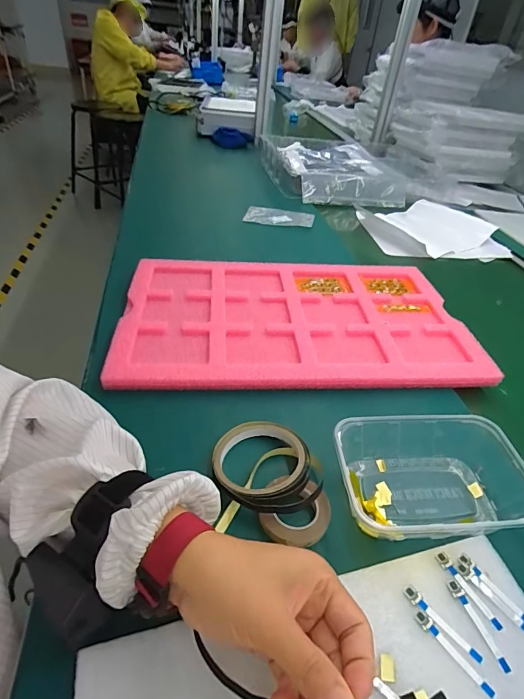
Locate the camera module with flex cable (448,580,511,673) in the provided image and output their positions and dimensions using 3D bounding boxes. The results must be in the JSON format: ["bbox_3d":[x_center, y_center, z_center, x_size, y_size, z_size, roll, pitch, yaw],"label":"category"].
[{"bbox_3d":[0.159,0.202,0.294,0.010,0.004,0.060,-7,39,-16],"label":"camera module with flex cable"}]

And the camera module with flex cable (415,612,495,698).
[{"bbox_3d":[0.135,0.212,0.279,0.010,0.004,0.059,-25,47,-34],"label":"camera module with flex cable"}]

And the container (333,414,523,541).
[{"bbox_3d":[0.155,0.118,0.367,0.168,0.045,0.114,2,38,-6],"label":"container"}]

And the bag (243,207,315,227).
[{"bbox_3d":[0.040,-0.299,0.895,0.149,0.015,0.077,9,38,3],"label":"bag"}]

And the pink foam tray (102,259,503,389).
[{"bbox_3d":[0.047,-0.051,0.586,0.475,0.026,0.283,1,38,-7],"label":"pink foam tray"}]

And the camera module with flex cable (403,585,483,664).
[{"bbox_3d":[0.132,0.201,0.292,0.012,0.004,0.061,-25,47,-34],"label":"camera module with flex cable"}]

